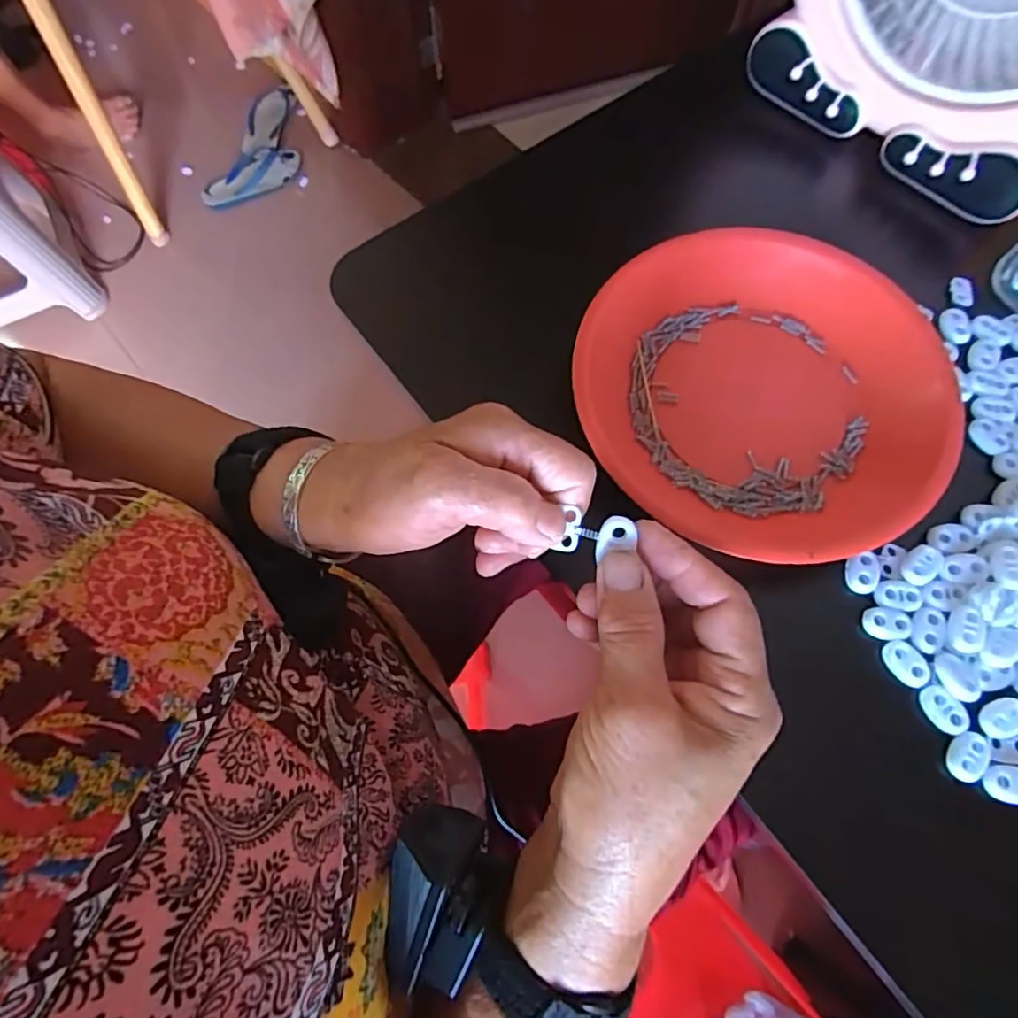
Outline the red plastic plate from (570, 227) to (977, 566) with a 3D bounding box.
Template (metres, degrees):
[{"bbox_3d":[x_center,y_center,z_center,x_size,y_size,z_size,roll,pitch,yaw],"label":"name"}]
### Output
[{"bbox_3d":[0.140,-0.070,0.323,0.186,0.033,0.195,0,72,0],"label":"red plastic plate"}]

